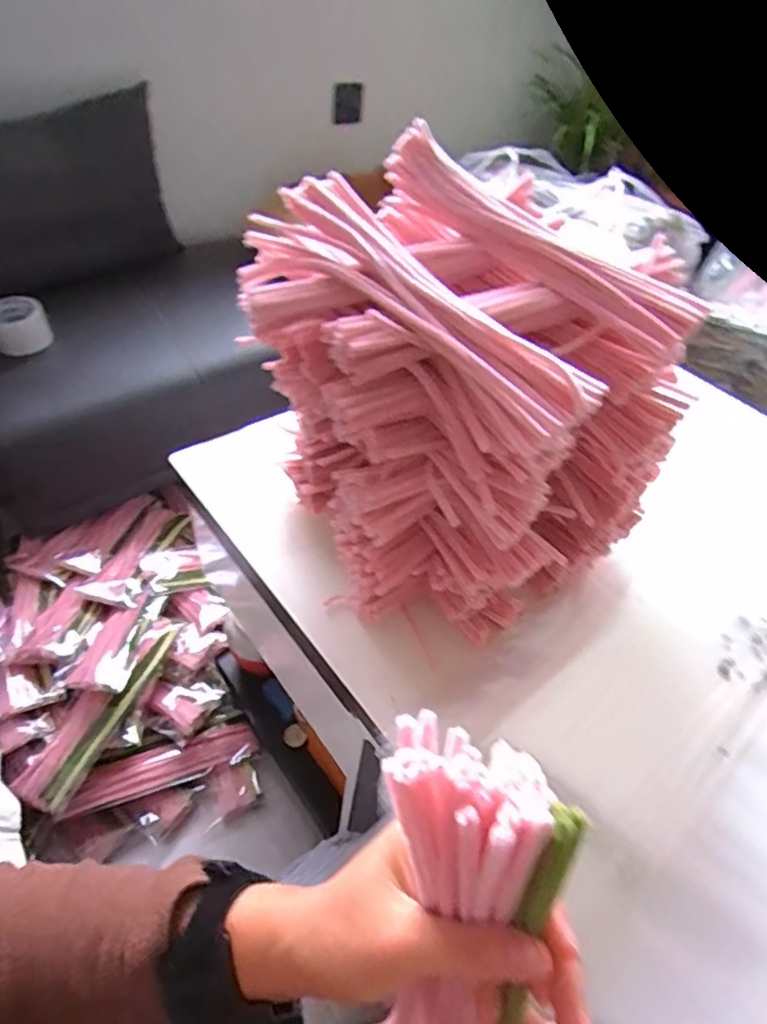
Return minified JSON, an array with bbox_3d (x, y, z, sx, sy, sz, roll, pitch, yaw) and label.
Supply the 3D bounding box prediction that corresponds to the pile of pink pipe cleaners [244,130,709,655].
[{"bbox_3d":[0.043,-0.090,0.536,0.245,0.288,0.331,-25,54,-28],"label":"pile of pink pipe cleaners"}]

